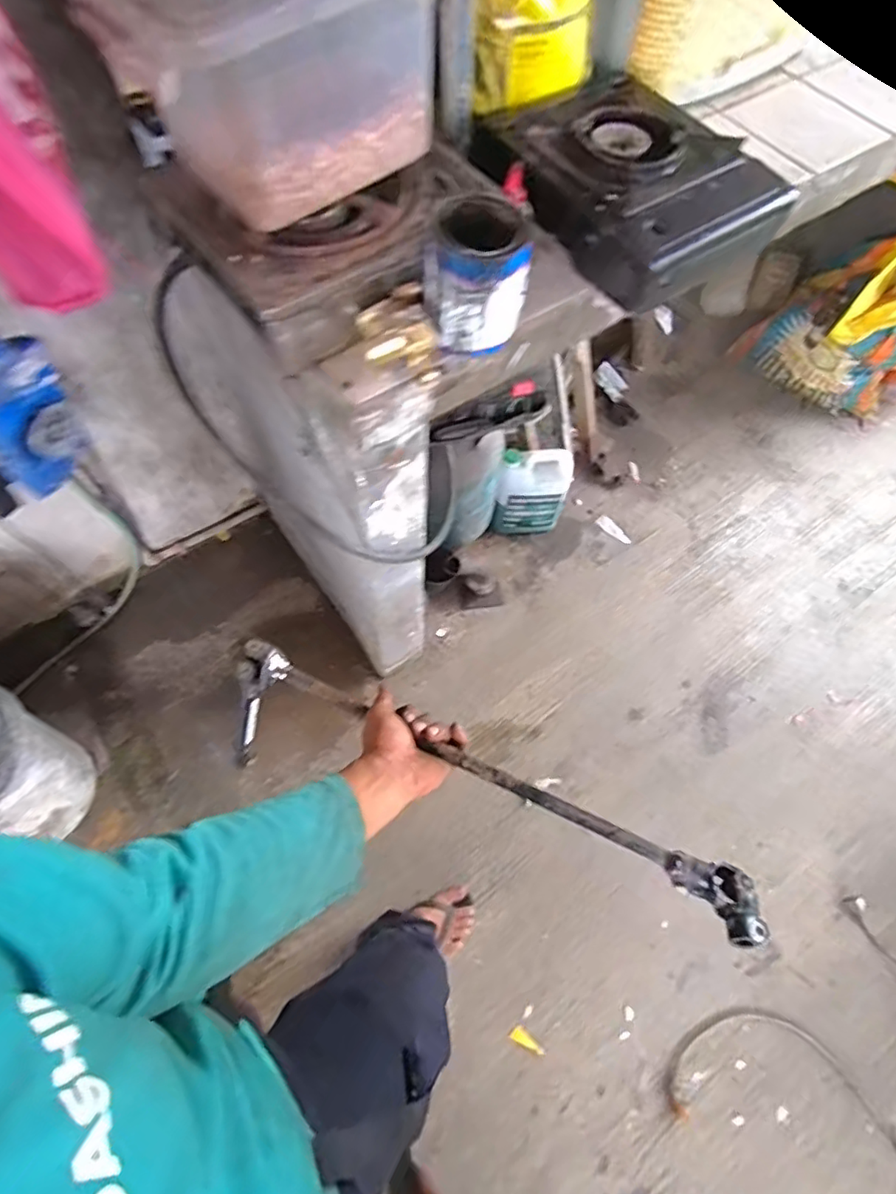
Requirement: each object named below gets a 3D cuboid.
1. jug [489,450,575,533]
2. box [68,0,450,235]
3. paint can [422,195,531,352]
[{"bbox_3d":[0.212,-0.269,1.519,0.200,0.249,0.111,-6,64,-5],"label":"jug"},{"bbox_3d":[-0.167,-0.520,0.565,0.293,0.162,0.198,-34,70,-17],"label":"box"},{"bbox_3d":[0.030,-0.351,0.649,0.107,0.113,0.106,0,64,-2],"label":"paint can"}]

